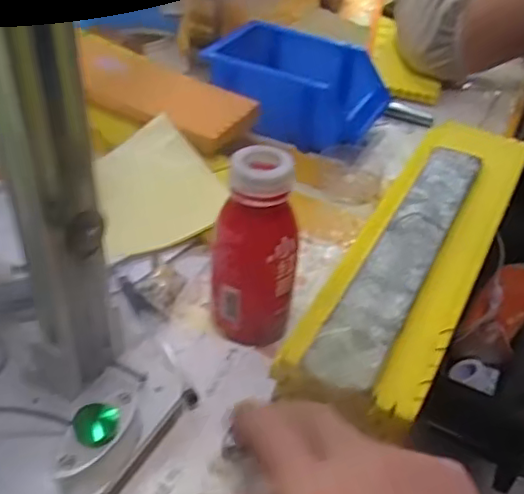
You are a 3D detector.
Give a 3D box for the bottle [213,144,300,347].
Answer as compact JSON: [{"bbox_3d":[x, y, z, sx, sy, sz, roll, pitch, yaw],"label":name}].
[{"bbox_3d":[-0.003,0.003,0.408,0.055,0.131,0.045,7,41,1],"label":"bottle"}]

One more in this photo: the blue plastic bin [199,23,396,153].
[{"bbox_3d":[0.037,-0.174,0.668,0.178,0.065,0.128,23,43,18],"label":"blue plastic bin"}]

